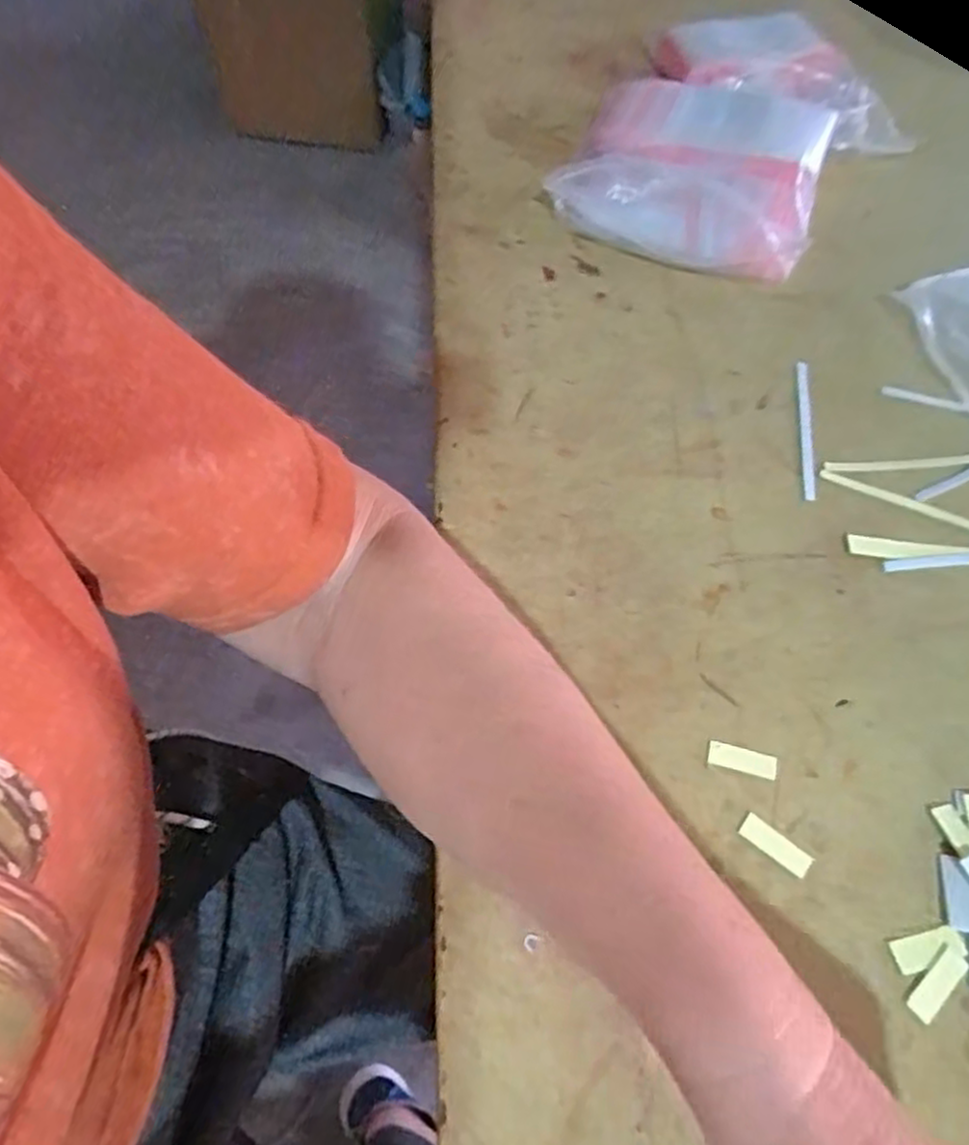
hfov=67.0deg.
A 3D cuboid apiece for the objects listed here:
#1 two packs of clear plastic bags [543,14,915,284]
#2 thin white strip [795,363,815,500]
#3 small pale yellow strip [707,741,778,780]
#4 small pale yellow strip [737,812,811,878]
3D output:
[{"bbox_3d":[0.153,-0.271,0.454,0.159,0.061,0.193,27,63,15],"label":"two packs of clear plastic bags"},{"bbox_3d":[0.168,-0.076,0.383,0.006,0.007,0.087,7,60,4],"label":"thin white strip"},{"bbox_3d":[0.107,0.077,0.302,0.028,0.004,0.009,12,60,7],"label":"small pale yellow strip"},{"bbox_3d":[0.114,0.107,0.287,0.028,0.004,0.010,35,72,21],"label":"small pale yellow strip"}]

